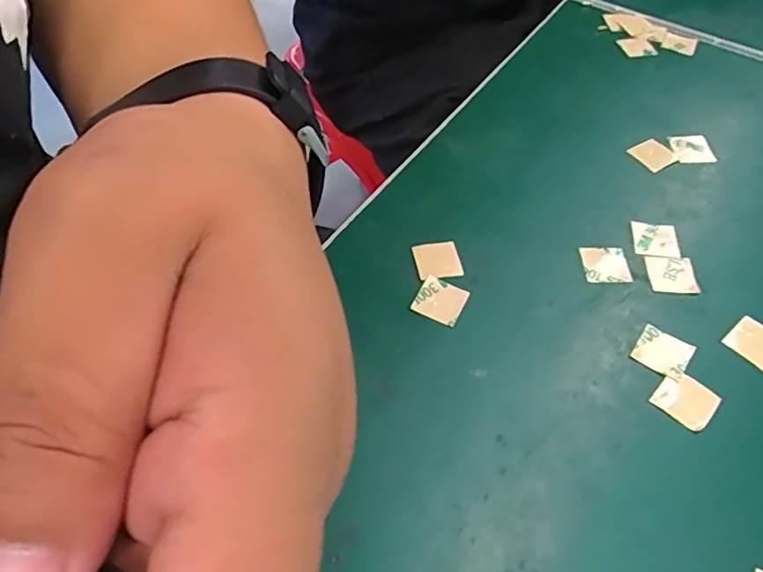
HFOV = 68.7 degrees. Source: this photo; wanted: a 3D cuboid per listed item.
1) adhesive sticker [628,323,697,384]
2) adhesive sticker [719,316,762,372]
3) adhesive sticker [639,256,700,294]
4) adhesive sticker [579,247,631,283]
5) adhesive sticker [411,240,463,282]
[{"bbox_3d":[0.086,0.020,0.170,0.015,0.004,0.015,35,60,21],"label":"adhesive sticker"},{"bbox_3d":[0.116,0.018,0.173,0.015,0.004,0.016,-36,60,-16],"label":"adhesive sticker"},{"bbox_3d":[0.097,-0.004,0.189,0.015,0.004,0.016,-5,59,9],"label":"adhesive sticker"},{"bbox_3d":[0.077,-0.007,0.192,0.015,0.004,0.015,-3,56,4],"label":"adhesive sticker"},{"bbox_3d":[0.019,-0.009,0.192,0.015,0.004,0.016,-7,53,-7],"label":"adhesive sticker"}]

